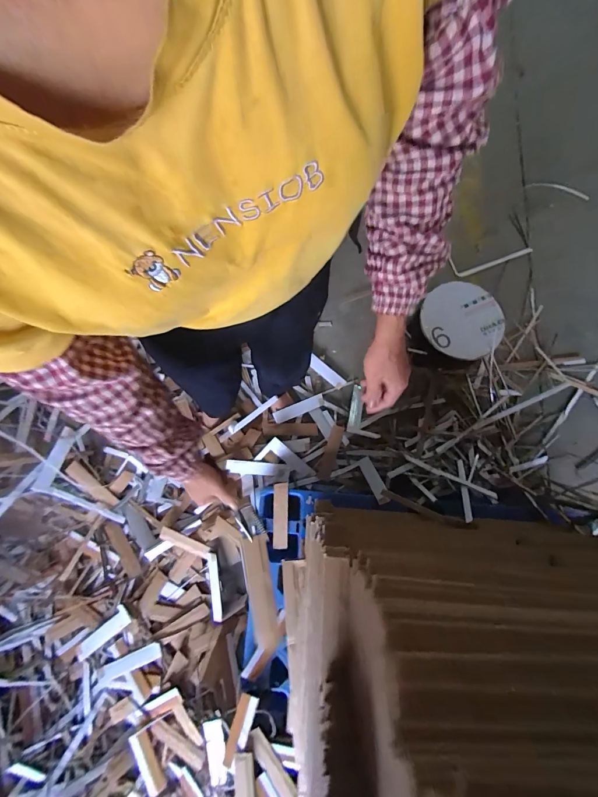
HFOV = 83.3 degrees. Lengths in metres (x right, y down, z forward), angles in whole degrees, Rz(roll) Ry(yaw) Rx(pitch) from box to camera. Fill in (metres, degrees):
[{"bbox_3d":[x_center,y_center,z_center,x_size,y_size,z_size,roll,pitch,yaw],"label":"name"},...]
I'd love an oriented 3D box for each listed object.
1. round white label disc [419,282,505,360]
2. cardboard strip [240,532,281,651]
[{"bbox_3d":[0.506,-0.243,1.048,0.236,0.016,0.241,-1,78,7],"label":"round white label disc"},{"bbox_3d":[-0.065,0.328,0.574,0.044,0.017,0.177,-8,85,-5],"label":"cardboard strip"}]

